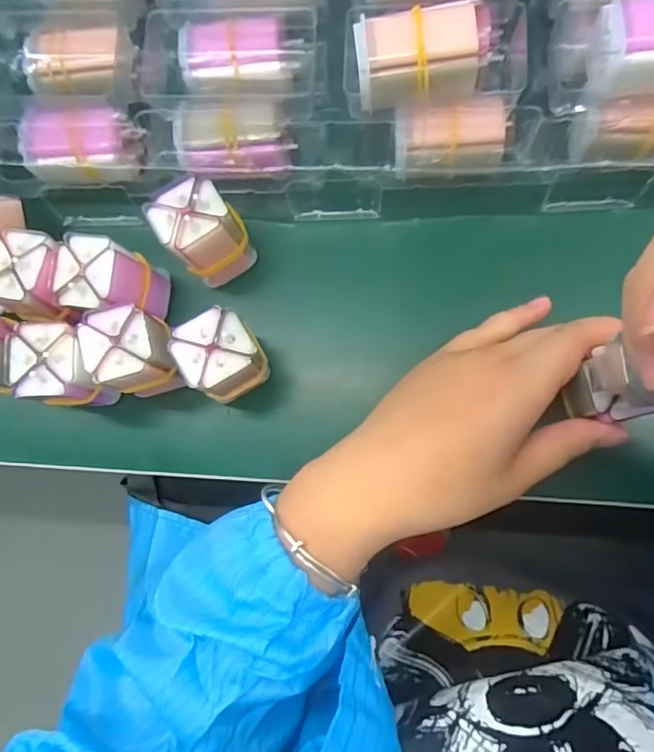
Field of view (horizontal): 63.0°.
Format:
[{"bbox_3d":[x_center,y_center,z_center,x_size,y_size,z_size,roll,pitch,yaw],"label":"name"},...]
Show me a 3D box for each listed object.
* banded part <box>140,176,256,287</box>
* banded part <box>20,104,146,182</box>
[{"bbox_3d":[-0.062,-0.074,0.278,0.036,0.056,0.032,-36,80,-1],"label":"banded part"},{"bbox_3d":[-0.136,-0.126,0.297,0.060,0.027,0.038,1,82,5],"label":"banded part"}]

